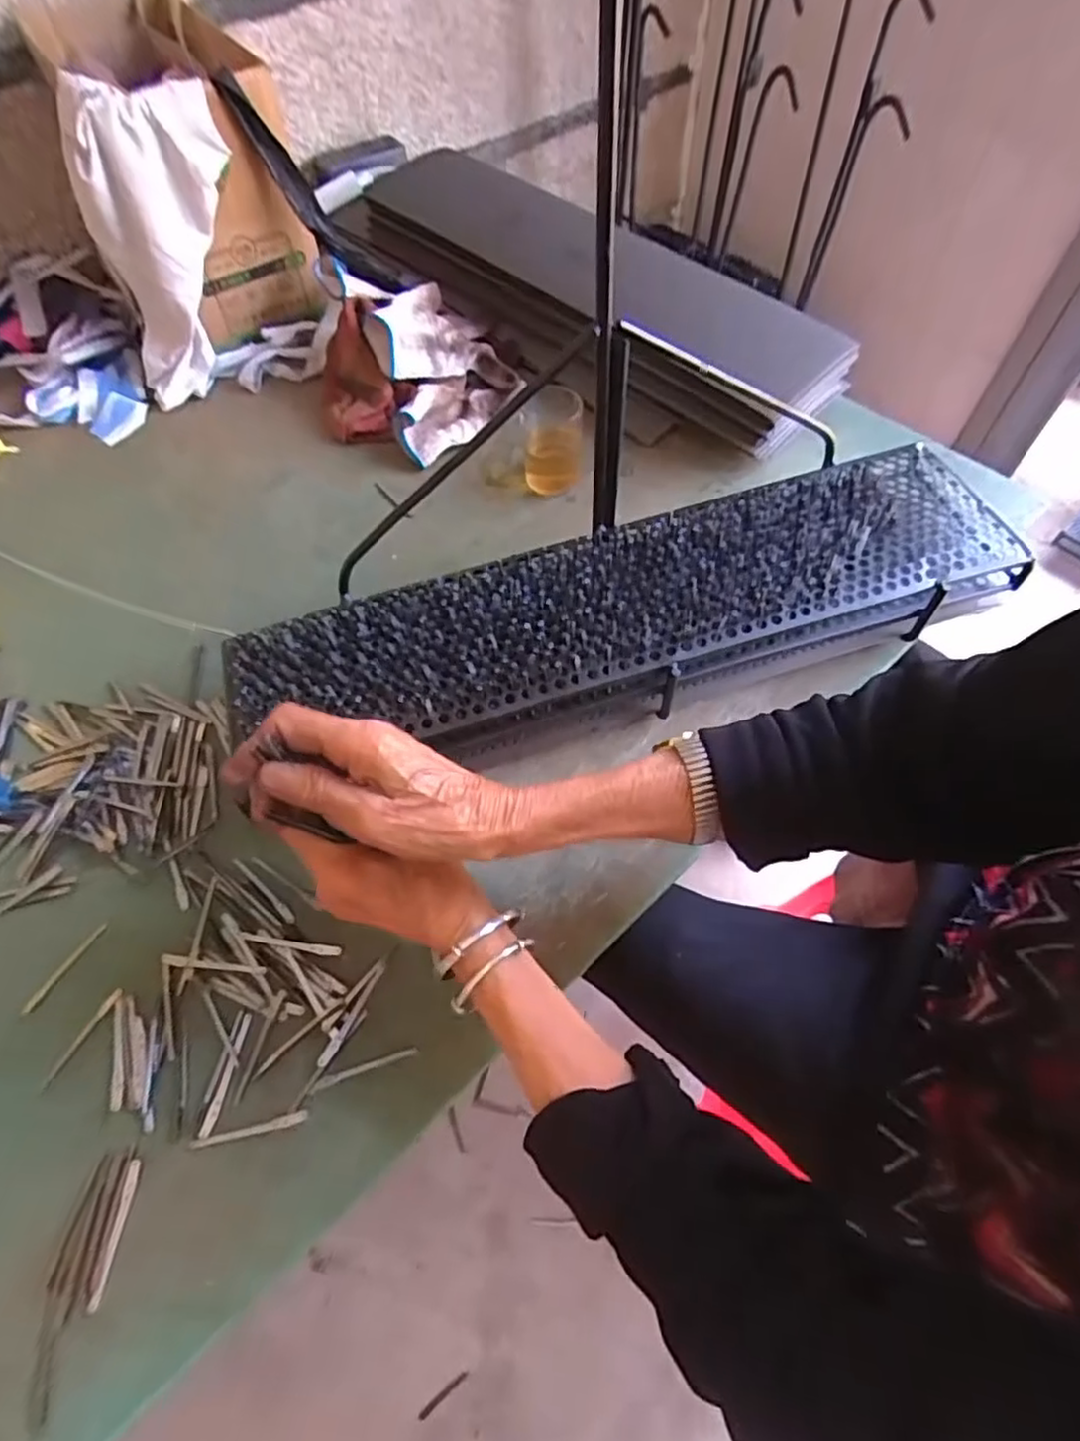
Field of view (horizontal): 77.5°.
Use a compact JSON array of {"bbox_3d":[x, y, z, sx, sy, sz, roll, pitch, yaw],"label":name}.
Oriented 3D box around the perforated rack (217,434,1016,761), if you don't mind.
[{"bbox_3d":[0.068,-0.074,0.525,0.574,0.092,0.151,-13,59,-5],"label":"perforated rack"}]

